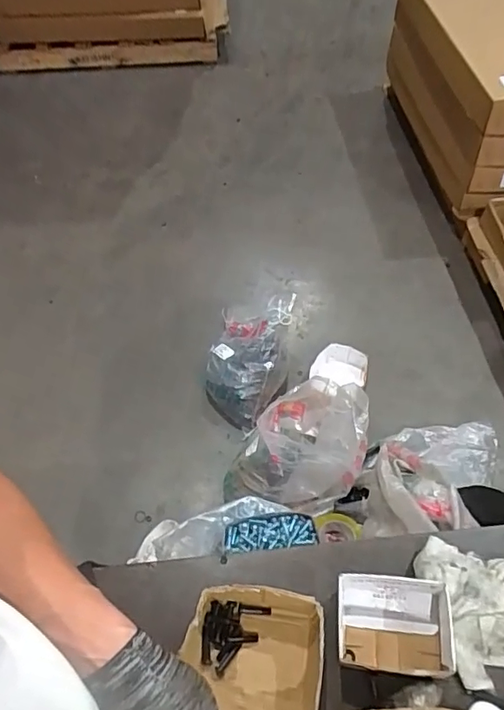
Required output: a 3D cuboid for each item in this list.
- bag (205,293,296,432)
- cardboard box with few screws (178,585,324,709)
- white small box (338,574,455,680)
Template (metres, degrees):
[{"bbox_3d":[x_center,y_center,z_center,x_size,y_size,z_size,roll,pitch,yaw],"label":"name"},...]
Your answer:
[{"bbox_3d":[-0.014,0.010,1.504,0.238,0.236,0.344,11,56,9],"label":"bag"},{"bbox_3d":[0.001,0.334,0.552,0.146,0.078,0.154,2,55,3],"label":"cardboard box with few screws"},{"bbox_3d":[0.158,0.301,0.569,0.128,0.056,0.092,6,55,6],"label":"white small box"}]

